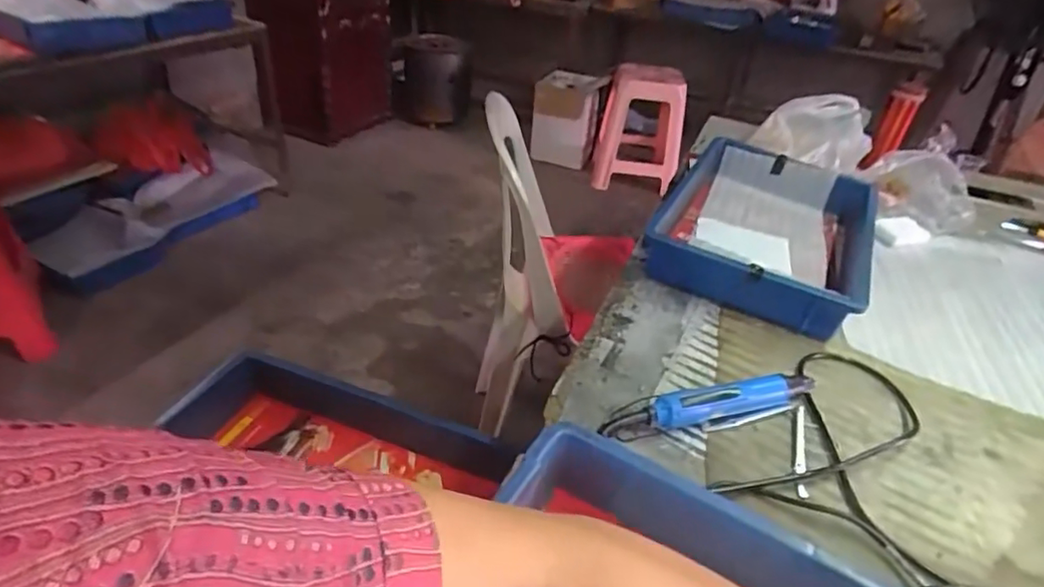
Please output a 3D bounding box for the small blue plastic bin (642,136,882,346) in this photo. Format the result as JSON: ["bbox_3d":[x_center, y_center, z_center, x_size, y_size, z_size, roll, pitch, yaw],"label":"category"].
[{"bbox_3d":[0.384,-0.110,0.920,0.281,0.076,0.426,21,39,20],"label":"small blue plastic bin"}]

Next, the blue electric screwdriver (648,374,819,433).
[{"bbox_3d":[0.232,0.115,0.631,0.211,0.040,0.035,-8,38,-17],"label":"blue electric screwdriver"}]

